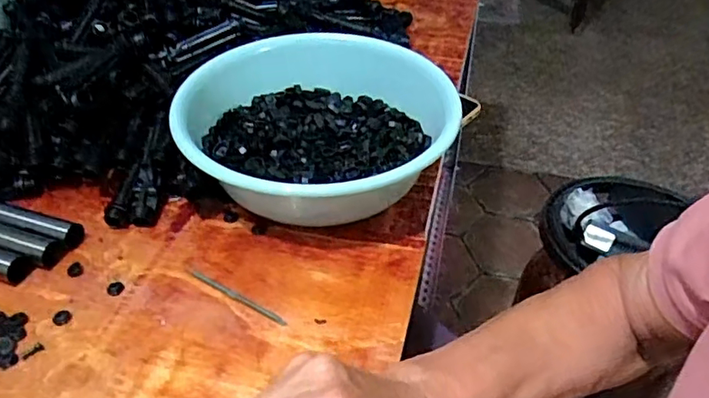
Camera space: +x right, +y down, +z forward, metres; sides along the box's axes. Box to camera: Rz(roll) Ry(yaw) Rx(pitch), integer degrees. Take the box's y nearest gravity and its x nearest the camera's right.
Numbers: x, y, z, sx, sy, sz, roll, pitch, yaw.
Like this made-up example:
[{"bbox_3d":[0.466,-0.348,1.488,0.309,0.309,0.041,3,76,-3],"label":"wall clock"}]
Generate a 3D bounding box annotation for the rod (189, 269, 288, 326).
[{"bbox_3d":[-0.108,0.089,0.509,0.111,0.005,0.008,21,45,23],"label":"rod"}]

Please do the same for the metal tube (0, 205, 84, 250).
[{"bbox_3d":[-0.345,0.022,0.571,0.143,0.024,0.026,14,42,15],"label":"metal tube"}]

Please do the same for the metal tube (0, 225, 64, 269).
[{"bbox_3d":[-0.356,0.037,0.550,0.142,0.020,0.023,13,42,14],"label":"metal tube"}]

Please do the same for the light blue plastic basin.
[{"bbox_3d":[-0.035,-0.070,0.621,0.282,0.117,0.282,0,41,0],"label":"light blue plastic basin"}]

